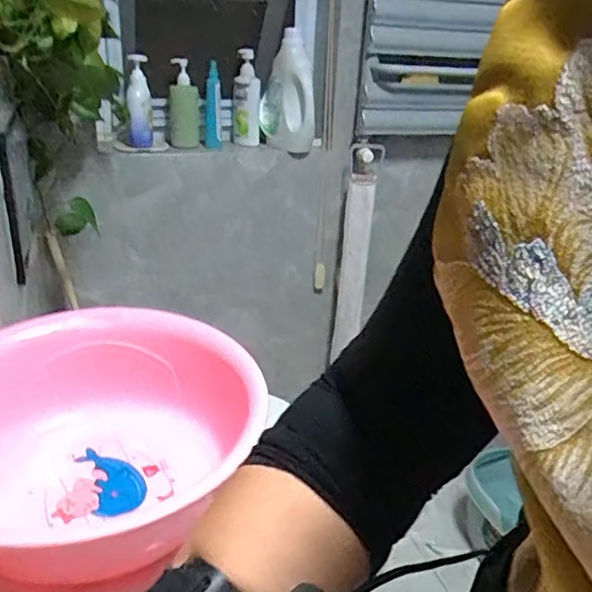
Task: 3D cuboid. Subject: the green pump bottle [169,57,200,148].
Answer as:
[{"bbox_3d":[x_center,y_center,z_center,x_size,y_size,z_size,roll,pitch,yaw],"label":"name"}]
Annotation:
[{"bbox_3d":[-0.284,-0.482,1.504,0.076,0.226,0.094,-1,24,-10],"label":"green pump bottle"}]

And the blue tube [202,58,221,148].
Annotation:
[{"bbox_3d":[-0.233,-0.524,1.630,0.049,0.217,0.079,0,24,-8],"label":"blue tube"}]

